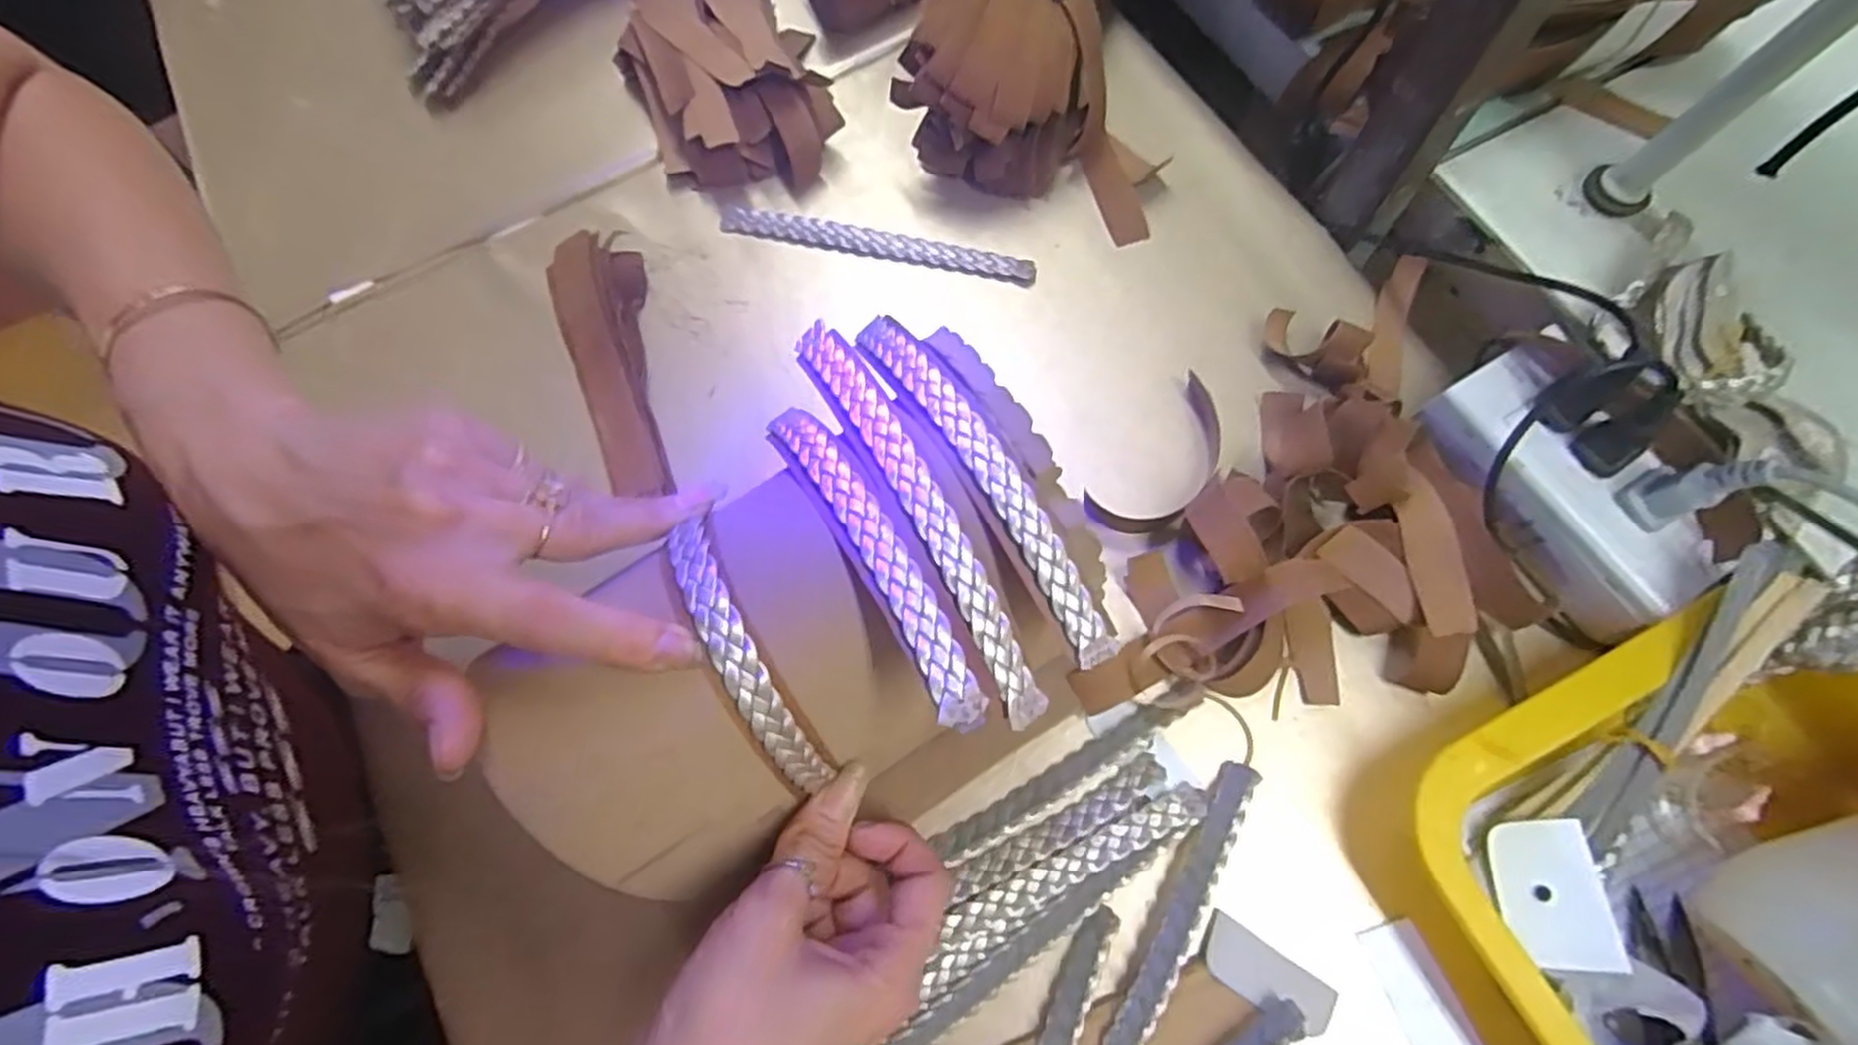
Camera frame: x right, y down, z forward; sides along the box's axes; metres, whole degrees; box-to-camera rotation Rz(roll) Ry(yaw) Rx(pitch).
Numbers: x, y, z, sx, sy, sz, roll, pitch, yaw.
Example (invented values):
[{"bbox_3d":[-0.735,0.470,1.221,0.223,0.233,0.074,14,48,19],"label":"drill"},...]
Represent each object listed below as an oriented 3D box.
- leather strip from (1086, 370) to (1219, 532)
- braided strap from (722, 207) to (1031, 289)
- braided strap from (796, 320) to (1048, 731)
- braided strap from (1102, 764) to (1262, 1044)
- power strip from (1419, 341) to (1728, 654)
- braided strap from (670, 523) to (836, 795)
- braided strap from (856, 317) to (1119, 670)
[{"bbox_3d":[0.110,-0.028,0.362,0.038,0.021,0.088,39,76,15],"label":"leather strip"},{"bbox_3d":[-0.029,-0.147,0.417,0.170,0.007,0.014,13,71,7],"label":"braided strap"},{"bbox_3d":[-0.005,-0.009,0.265,0.016,0.026,0.161,-28,71,-7],"label":"braided strap"},{"bbox_3d":[0.085,0.168,0.296,0.015,0.007,0.168,29,74,12],"label":"braided strap"},{"bbox_3d":[0.267,-0.016,0.336,0.055,0.030,0.123,-28,71,-7],"label":"power strip"},{"bbox_3d":[-0.058,0.049,0.257,0.013,0.028,0.101,-26,102,-7],"label":"braided strap"},{"bbox_3d":[0.016,-0.019,0.265,0.017,0.024,0.146,-30,72,-8],"label":"braided strap"}]

